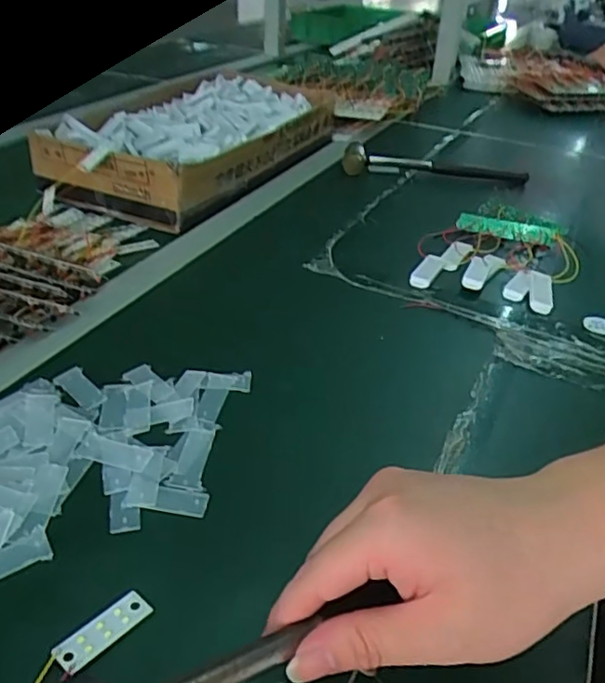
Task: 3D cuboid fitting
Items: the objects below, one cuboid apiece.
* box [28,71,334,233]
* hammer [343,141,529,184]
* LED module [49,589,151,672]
[{"bbox_3d":[-0.131,-0.271,0.794,0.215,0.074,0.398,20,38,20],"label":"box"},{"bbox_3d":[0.182,-0.242,0.826,0.247,0.035,0.052,2,36,-3],"label":"hammer"},{"bbox_3d":[-0.095,0.138,0.288,0.016,0.005,0.045,29,42,30],"label":"LED module"}]

